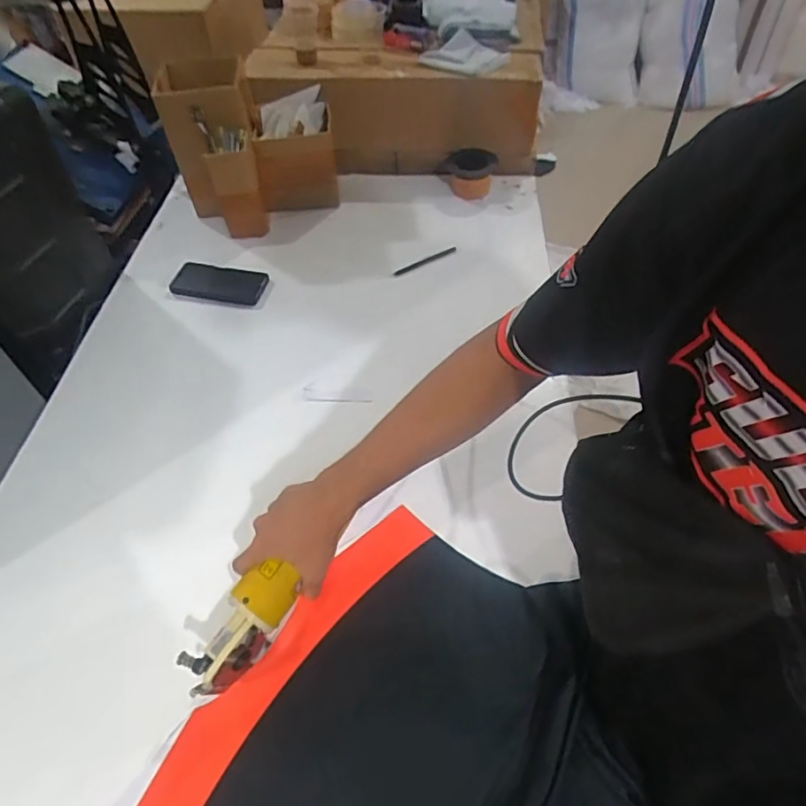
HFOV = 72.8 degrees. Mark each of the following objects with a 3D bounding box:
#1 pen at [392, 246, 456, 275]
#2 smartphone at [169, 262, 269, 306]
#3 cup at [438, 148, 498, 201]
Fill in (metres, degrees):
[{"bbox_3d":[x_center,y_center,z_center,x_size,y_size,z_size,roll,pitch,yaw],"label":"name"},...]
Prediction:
[{"bbox_3d":[0.040,-0.266,1.024,0.136,0.005,0.012,-26,55,-17],"label":"pen"},{"bbox_3d":[-0.329,-0.214,0.981,0.163,0.007,0.080,10,61,4],"label":"smartphone"},{"bbox_3d":[0.133,-0.486,1.152,0.113,0.057,0.113,-1,52,2],"label":"cup"}]

